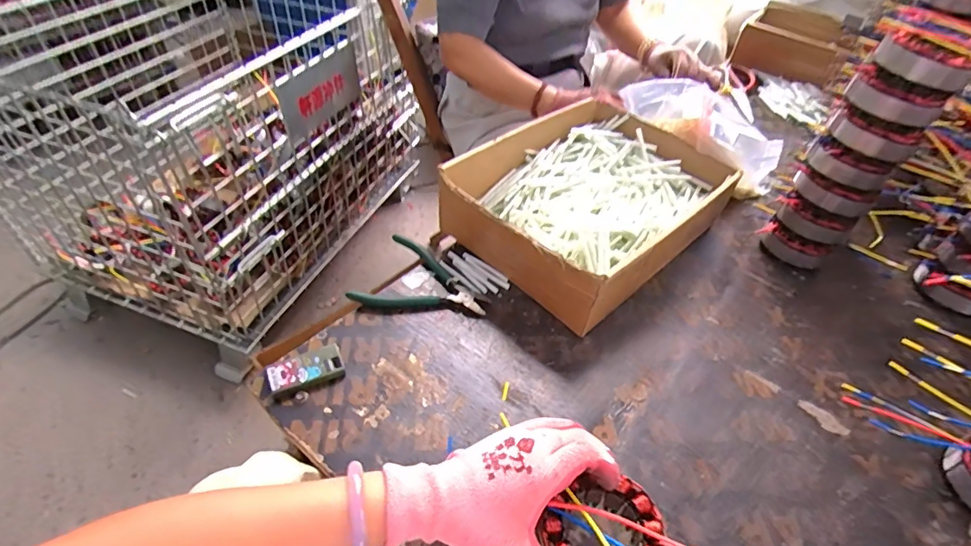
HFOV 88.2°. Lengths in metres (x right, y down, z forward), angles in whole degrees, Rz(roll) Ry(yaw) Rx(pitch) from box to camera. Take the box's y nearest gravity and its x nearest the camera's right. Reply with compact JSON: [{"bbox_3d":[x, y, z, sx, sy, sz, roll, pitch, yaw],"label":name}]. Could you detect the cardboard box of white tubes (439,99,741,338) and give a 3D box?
[{"bbox_3d":[0.135,-0.094,0.640,0.326,0.089,0.242,-33,56,-32],"label":"cardboard box of white tubes"}]

